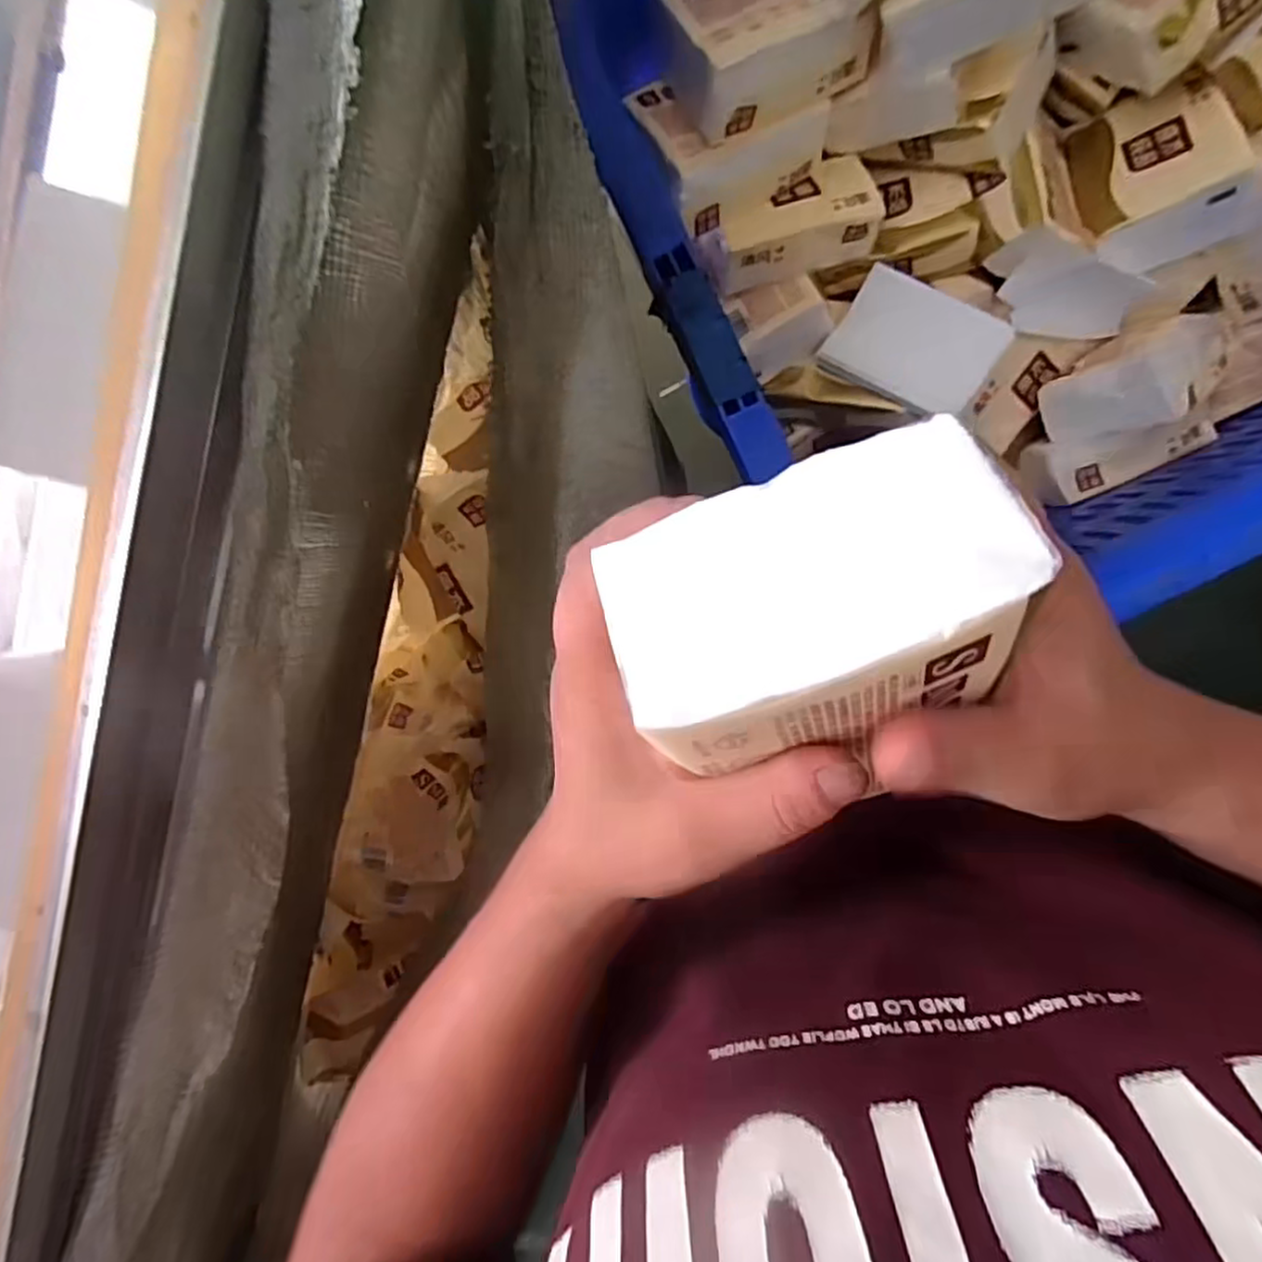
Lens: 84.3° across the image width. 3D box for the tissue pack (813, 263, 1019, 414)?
[{"bbox_3d":[0.220,-0.221,0.545,0.117,0.025,0.084,32,98,3],"label":"tissue pack"}]

